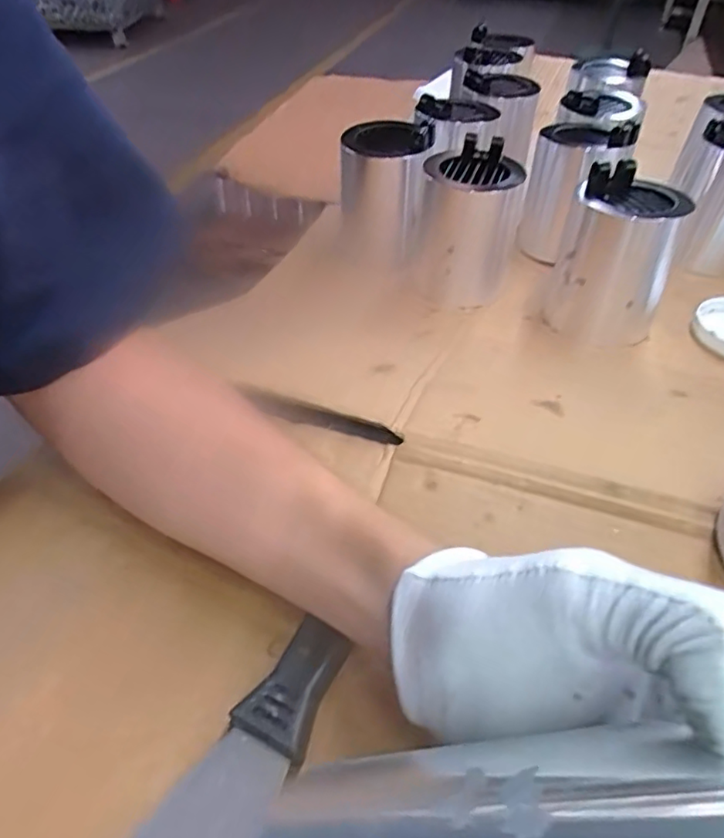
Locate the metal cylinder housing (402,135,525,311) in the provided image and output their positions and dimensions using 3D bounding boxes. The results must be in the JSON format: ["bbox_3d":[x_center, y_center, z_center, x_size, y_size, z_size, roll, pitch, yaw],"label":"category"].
[{"bbox_3d":[0.088,-0.175,0.523,0.094,0.112,0.100,1,46,0],"label":"metal cylinder housing"}]

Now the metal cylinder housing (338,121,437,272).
[{"bbox_3d":[0.022,-0.216,0.566,0.084,0.123,0.076,-2,46,-2],"label":"metal cylinder housing"}]

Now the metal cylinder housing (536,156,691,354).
[{"bbox_3d":[0.203,-0.131,0.472,0.084,0.112,0.088,16,48,15],"label":"metal cylinder housing"}]

